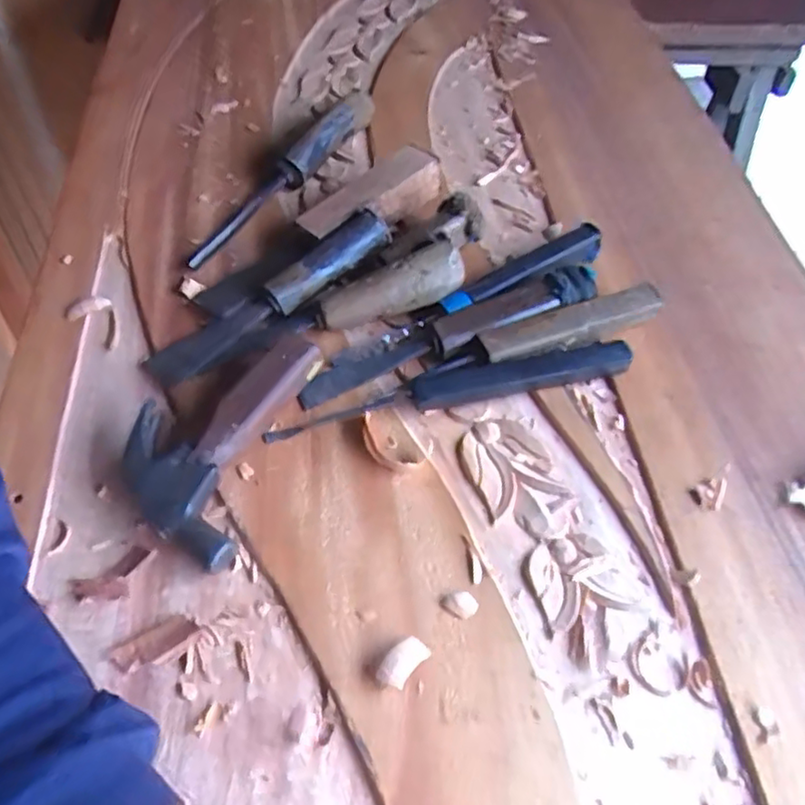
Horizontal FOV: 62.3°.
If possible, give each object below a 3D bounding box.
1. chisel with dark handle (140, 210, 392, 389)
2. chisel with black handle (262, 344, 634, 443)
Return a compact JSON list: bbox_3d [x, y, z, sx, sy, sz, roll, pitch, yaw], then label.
[{"bbox_3d":[-0.092,-0.078,0.478,0.196,0.041,0.036,-31,60,-21],"label":"chisel with dark handle"},{"bbox_3d":[0.034,-0.010,0.438,0.243,0.017,0.024,-12,55,-9],"label":"chisel with black handle"}]

